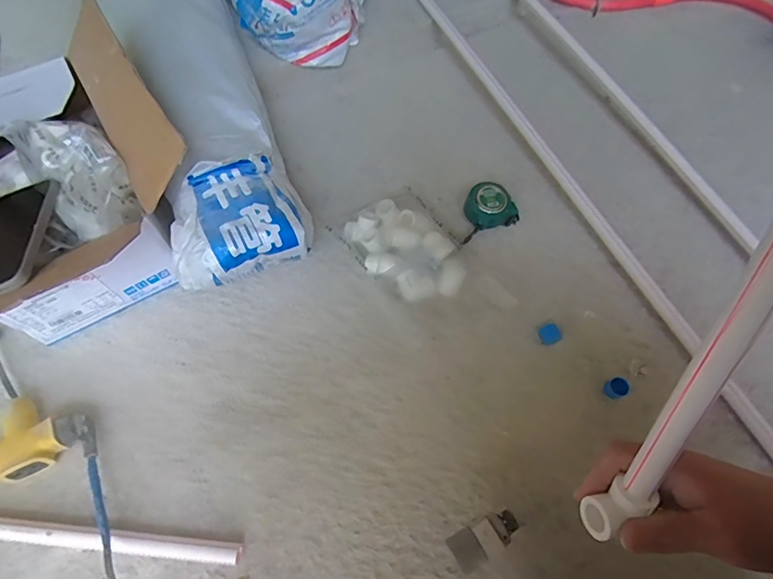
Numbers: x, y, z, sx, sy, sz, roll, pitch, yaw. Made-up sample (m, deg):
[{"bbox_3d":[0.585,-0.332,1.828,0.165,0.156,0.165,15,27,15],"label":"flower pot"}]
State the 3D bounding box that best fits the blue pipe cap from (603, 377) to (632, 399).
[{"bbox_3d":[0.278,0.119,0.564,0.027,0.018,0.023,-18,64,-10],"label":"blue pipe cap"}]

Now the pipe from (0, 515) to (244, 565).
[{"bbox_3d":[-0.374,0.258,0.498,0.441,0.025,0.022,5,63,2],"label":"pipe"}]

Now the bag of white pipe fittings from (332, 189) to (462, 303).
[{"bbox_3d":[0.030,-0.056,0.644,0.129,0.036,0.174,-33,68,-16],"label":"bag of white pipe fittings"}]

